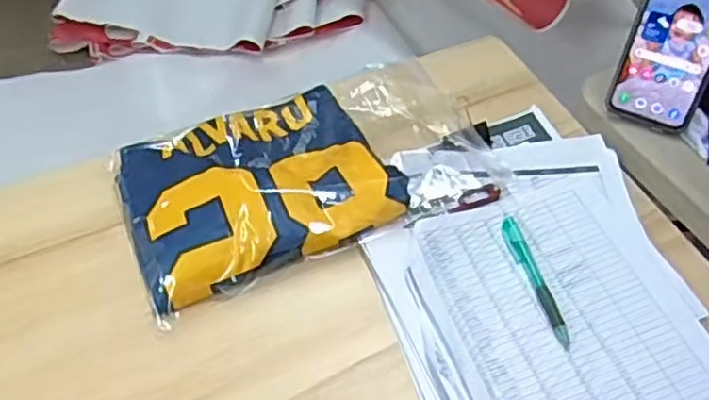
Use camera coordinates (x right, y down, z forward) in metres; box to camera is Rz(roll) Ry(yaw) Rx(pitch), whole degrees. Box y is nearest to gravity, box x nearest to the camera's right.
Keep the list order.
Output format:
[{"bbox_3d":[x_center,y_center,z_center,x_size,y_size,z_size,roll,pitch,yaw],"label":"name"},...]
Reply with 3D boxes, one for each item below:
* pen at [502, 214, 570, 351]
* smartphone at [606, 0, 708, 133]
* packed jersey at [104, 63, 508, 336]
[{"bbox_3d":[0.163,0.071,0.619,0.016,0.010,0.142,-11,52,-7],"label":"pen"},{"bbox_3d":[0.304,-0.146,0.649,0.083,0.164,0.015,26,36,25],"label":"smartphone"},{"bbox_3d":[-0.047,-0.035,0.692,0.364,0.049,0.212,-19,49,-15],"label":"packed jersey"}]

